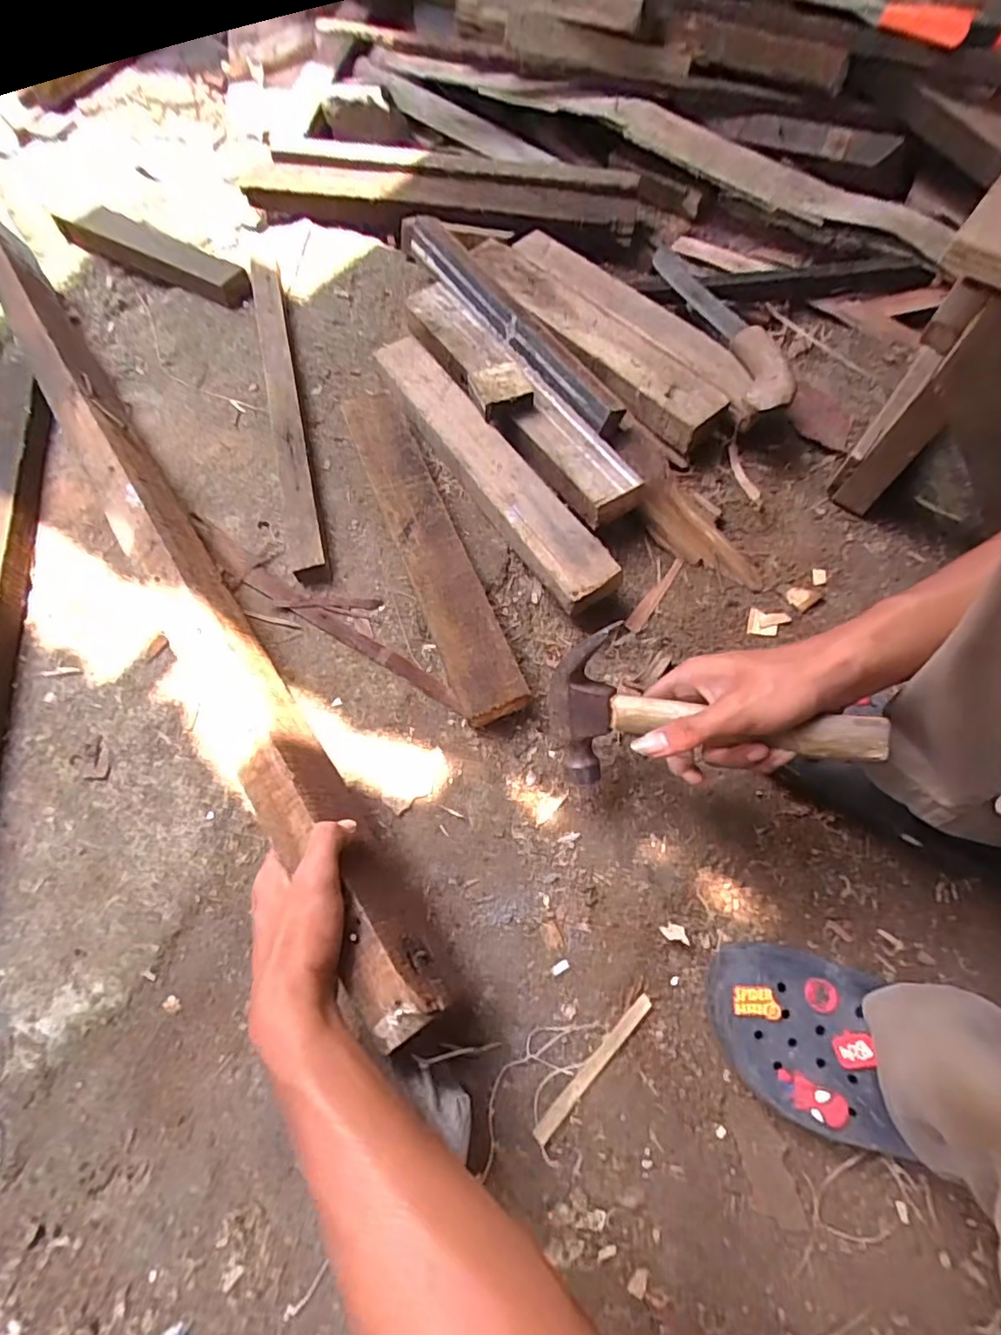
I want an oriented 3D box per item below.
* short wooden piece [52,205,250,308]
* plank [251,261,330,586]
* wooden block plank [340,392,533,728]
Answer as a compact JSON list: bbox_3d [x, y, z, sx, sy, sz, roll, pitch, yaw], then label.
[{"bbox_3d":[-0.476,-0.566,0.790,0.334,0.038,0.046,29,68,12],"label":"short wooden piece"},{"bbox_3d":[-0.248,-0.306,0.670,0.035,0.031,0.494,-13,66,-7],"label":"plank"},{"bbox_3d":[-0.076,-0.123,0.582,0.074,0.045,0.395,-19,67,-10],"label":"wooden block plank"}]

